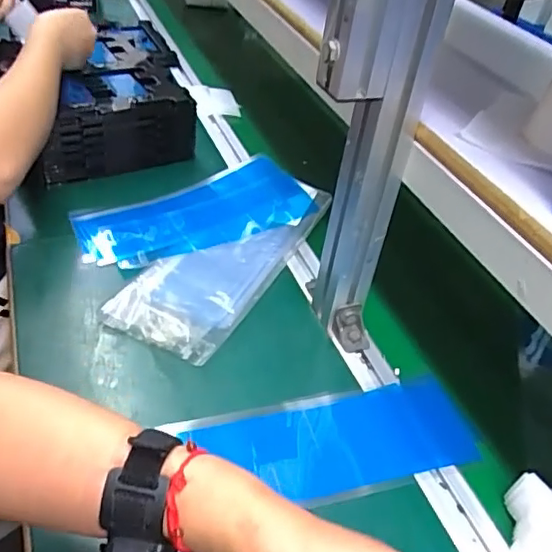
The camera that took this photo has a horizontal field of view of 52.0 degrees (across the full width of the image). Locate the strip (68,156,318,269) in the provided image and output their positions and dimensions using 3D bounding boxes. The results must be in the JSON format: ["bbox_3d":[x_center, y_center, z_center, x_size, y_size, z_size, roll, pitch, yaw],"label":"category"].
[{"bbox_3d":[-0.098,-0.077,0.698,0.279,0.026,0.129,-20,43,-25],"label":"strip"}]

